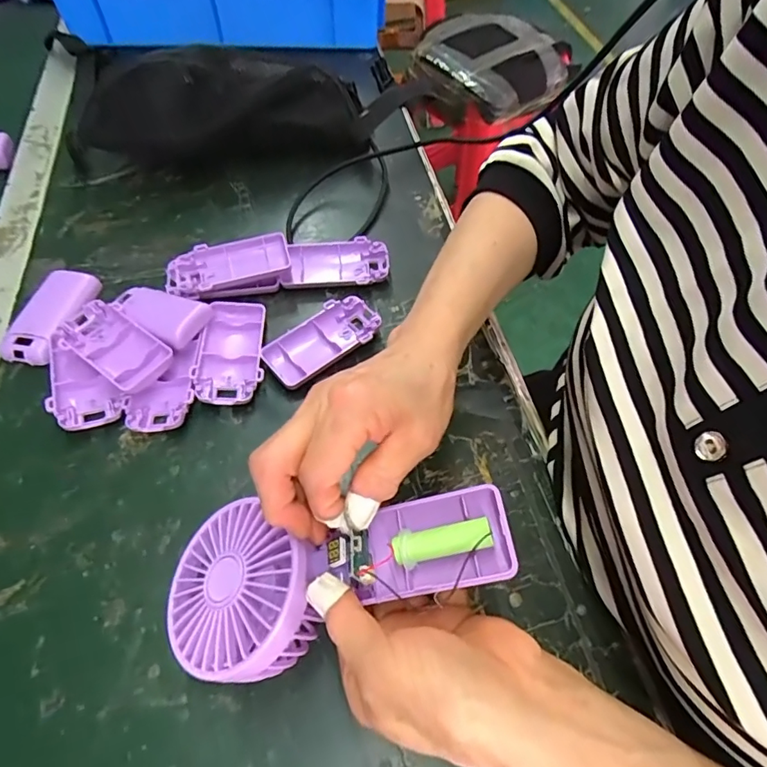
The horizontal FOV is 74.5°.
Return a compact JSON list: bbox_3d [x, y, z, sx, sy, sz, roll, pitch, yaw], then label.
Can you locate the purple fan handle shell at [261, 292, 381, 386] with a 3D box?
[{"bbox_3d":[-0.046,-0.034,0.394,0.092,0.016,0.047,-34,63,-21],"label":"purple fan handle shell"}]

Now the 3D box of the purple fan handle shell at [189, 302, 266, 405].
[{"bbox_3d":[-0.116,-0.024,0.387,0.047,0.018,0.091,-5,57,-4],"label":"purple fan handle shell"}]

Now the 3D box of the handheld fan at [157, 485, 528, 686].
[{"bbox_3d":[-0.027,0.091,0.256,0.177,0.035,0.081,-17,57,7],"label":"handheld fan"}]

